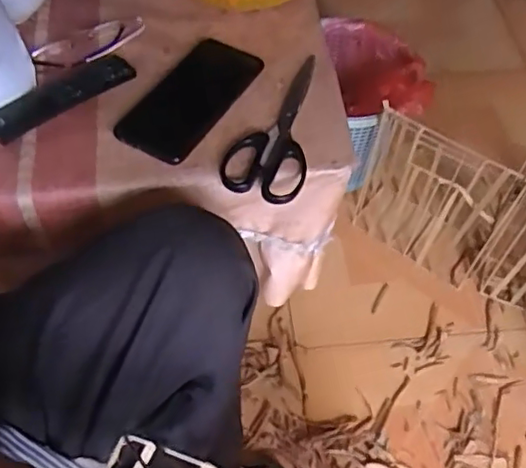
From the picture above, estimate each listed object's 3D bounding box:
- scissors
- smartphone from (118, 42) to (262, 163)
[{"bbox_3d":[0.017,-0.111,0.583,0.074,0.009,0.192,14,57,7],"label":"scissors"},{"bbox_3d":[-0.070,-0.134,0.590,0.076,0.007,0.160,27,59,15],"label":"smartphone"}]

